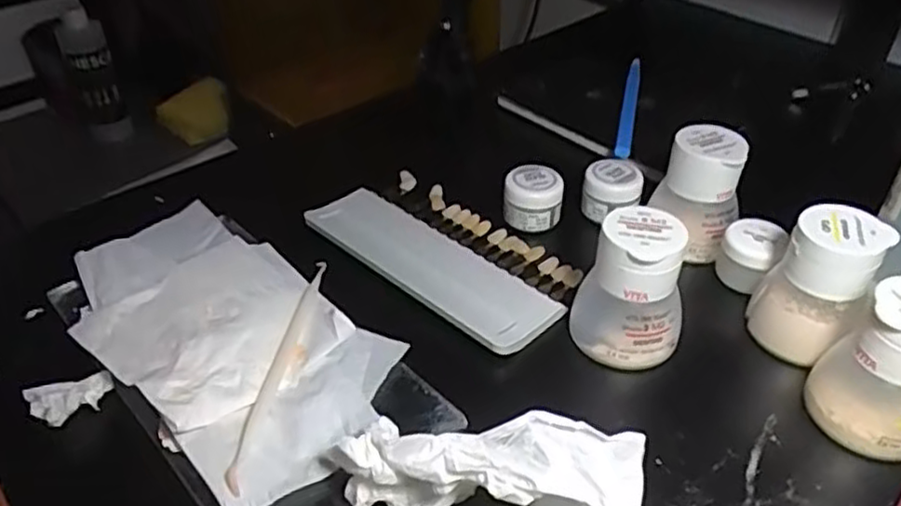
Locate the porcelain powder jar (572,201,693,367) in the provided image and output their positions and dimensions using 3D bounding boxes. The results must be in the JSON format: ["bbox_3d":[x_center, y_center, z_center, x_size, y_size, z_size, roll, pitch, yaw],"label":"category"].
[{"bbox_3d":[0.081,0.015,0.321,0.043,0.058,0.041,-8,39,-9],"label":"porcelain powder jar"}]

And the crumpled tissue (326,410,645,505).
[{"bbox_3d":[0.012,0.078,0.252,0.107,0.042,0.040,7,39,9],"label":"crumpled tissue"}]

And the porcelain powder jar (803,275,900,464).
[{"bbox_3d":[0.176,0.044,0.284,0.046,0.057,0.041,27,46,30],"label":"porcelain powder jar"}]

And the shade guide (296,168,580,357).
[{"bbox_3d":[-0.006,-0.001,0.389,0.151,0.010,0.072,31,48,33],"label":"shade guide"}]

